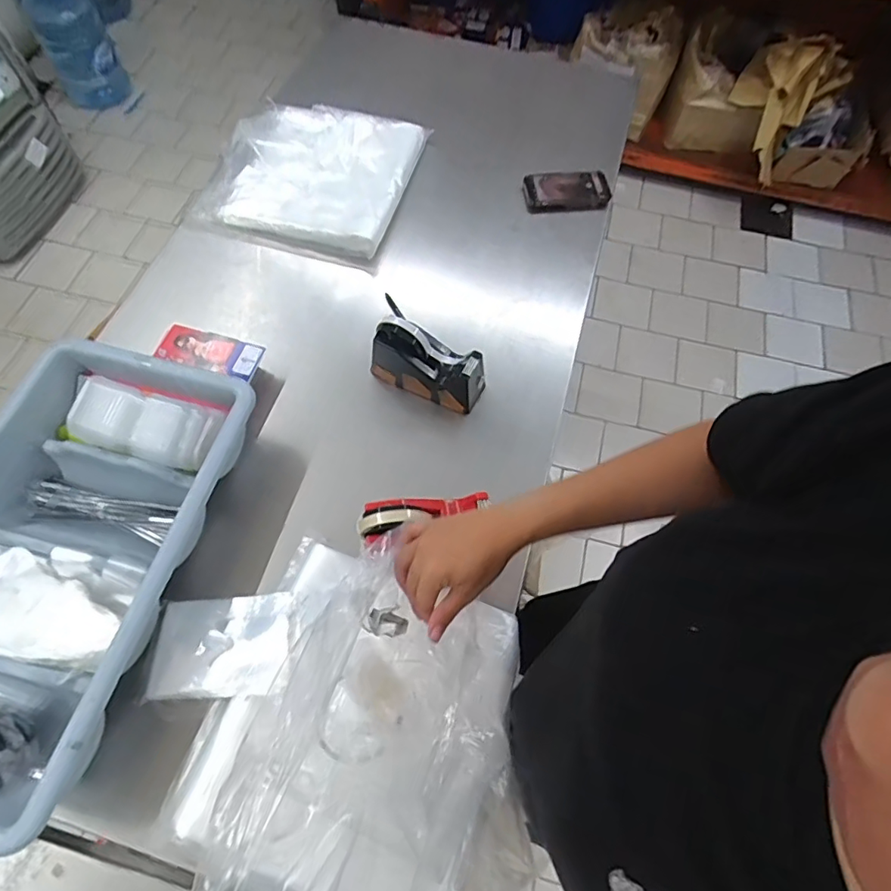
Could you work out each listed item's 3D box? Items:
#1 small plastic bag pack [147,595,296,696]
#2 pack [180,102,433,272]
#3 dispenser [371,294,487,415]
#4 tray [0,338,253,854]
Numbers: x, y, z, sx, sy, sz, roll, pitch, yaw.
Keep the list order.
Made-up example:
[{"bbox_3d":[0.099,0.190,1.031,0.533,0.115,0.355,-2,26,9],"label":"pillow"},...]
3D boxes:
[{"bbox_3d":[-0.250,0.224,0.603,0.151,0.024,0.102,-1,64,-3],"label":"small plastic bag pack"},{"bbox_3d":[-0.239,-0.490,0.951,0.346,0.034,0.337,11,64,3],"label":"pack"},{"bbox_3d":[-0.025,-0.118,0.745,0.156,0.103,0.062,27,66,11],"label":"dispenser"},{"bbox_3d":[-0.445,0.119,0.612,0.291,0.089,0.491,13,64,4],"label":"tray"}]

